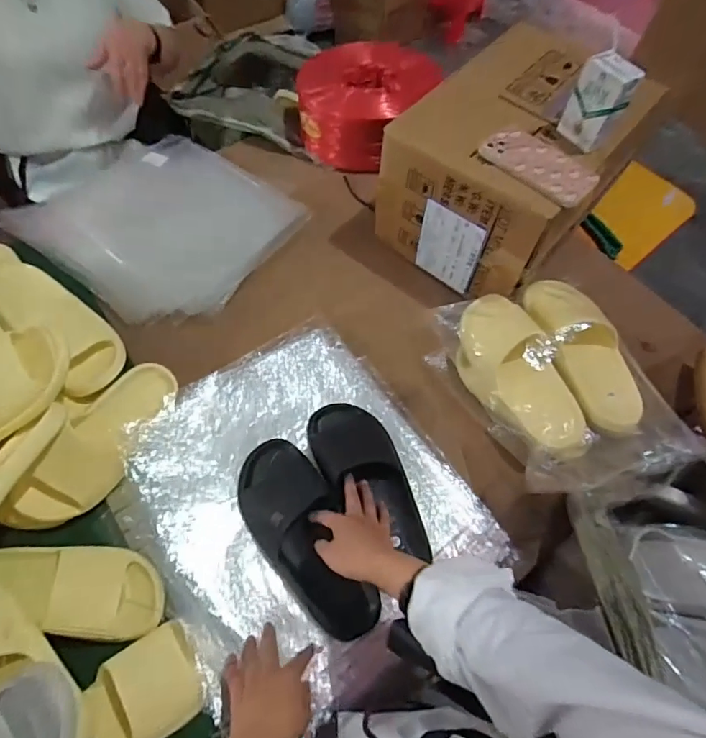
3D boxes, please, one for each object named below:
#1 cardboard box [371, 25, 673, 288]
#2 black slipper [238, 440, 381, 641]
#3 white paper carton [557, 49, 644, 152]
[{"bbox_3d":[0.264,-0.338,0.837,0.285,0.235,0.346,37,66,15],"label":"cardboard box"},{"bbox_3d":[-0.063,0.213,0.631,0.107,0.062,0.264,-26,74,-16],"label":"black slipper"},{"bbox_3d":[0.331,-0.364,0.672,0.035,0.106,0.069,-25,66,-16],"label":"white paper carton"}]

